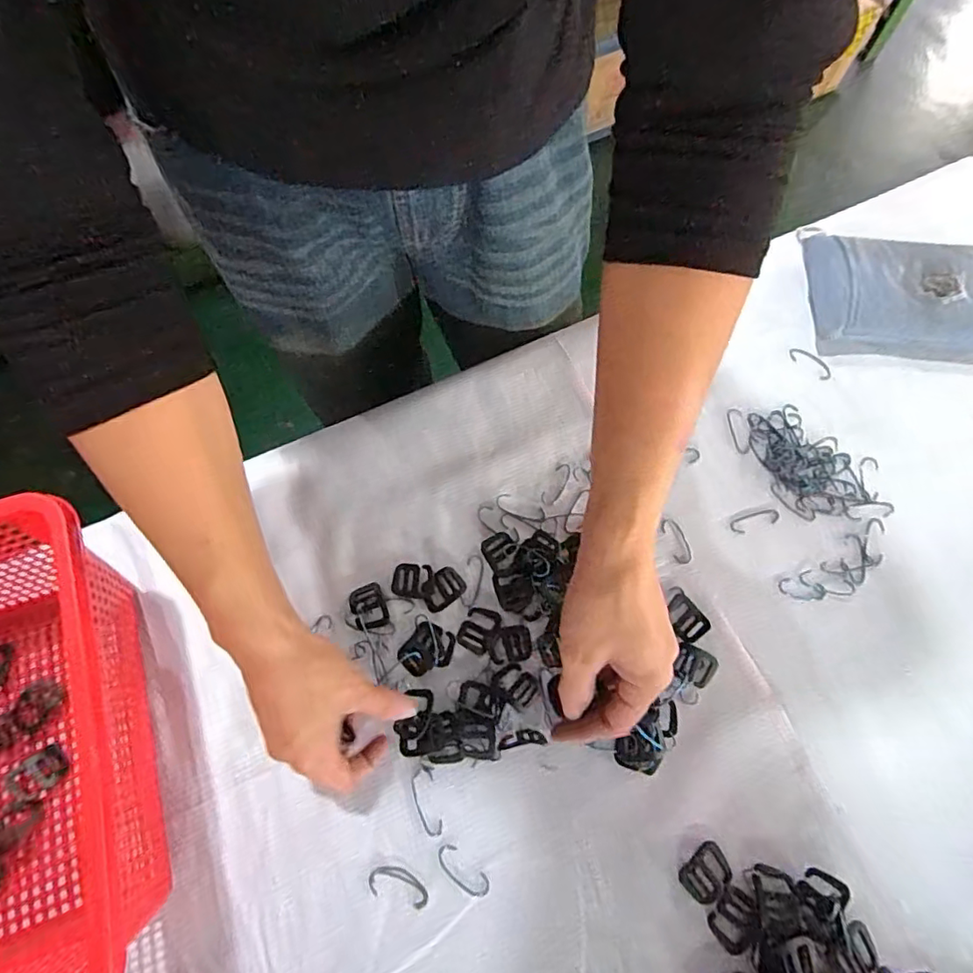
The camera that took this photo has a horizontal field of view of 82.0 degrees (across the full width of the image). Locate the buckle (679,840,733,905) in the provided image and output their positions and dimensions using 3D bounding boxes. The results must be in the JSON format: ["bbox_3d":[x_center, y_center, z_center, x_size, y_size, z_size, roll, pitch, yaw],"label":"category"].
[{"bbox_3d":[0.143,0.251,0.361,0.033,0.004,0.025,-38,73,-15],"label":"buckle"}]

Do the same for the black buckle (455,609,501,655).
[{"bbox_3d":[-0.006,0.107,0.416,0.026,0.004,0.033,21,69,8],"label":"black buckle"}]

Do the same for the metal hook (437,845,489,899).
[{"bbox_3d":[-0.016,0.249,0.362,0.039,0.004,0.016,36,72,13],"label":"metal hook"}]

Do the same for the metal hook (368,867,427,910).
[{"bbox_3d":[-0.057,0.257,0.359,0.039,0.004,0.017,14,68,5],"label":"metal hook"}]

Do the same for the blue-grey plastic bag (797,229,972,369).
[{"bbox_3d":[0.380,-0.168,0.508,0.173,0.026,0.117,5,78,4],"label":"blue-grey plastic bag"}]

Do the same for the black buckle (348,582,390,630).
[{"bbox_3d":[-0.089,0.090,0.421,0.025,0.004,0.033,-17,69,-7],"label":"black buckle"}]

